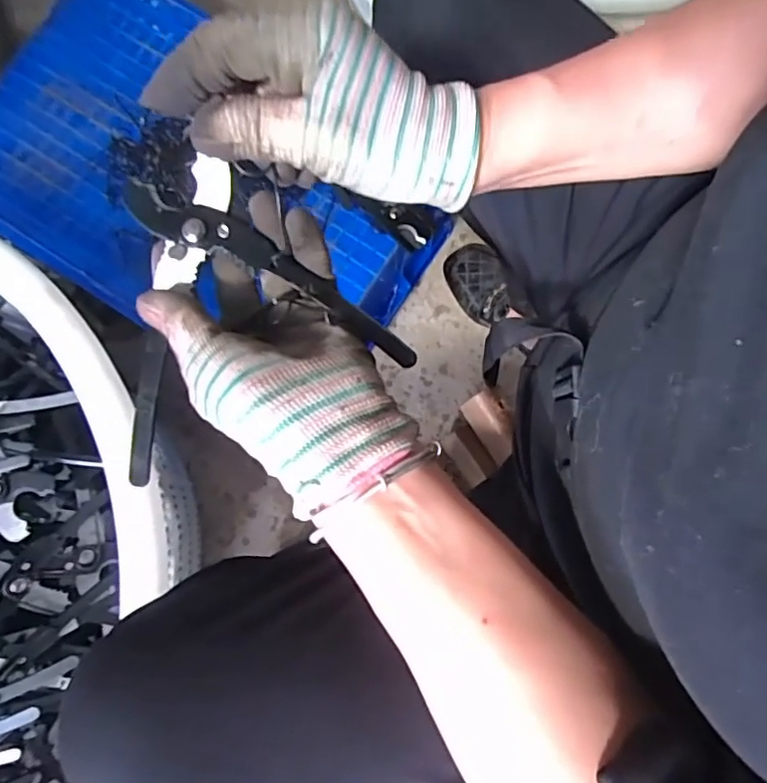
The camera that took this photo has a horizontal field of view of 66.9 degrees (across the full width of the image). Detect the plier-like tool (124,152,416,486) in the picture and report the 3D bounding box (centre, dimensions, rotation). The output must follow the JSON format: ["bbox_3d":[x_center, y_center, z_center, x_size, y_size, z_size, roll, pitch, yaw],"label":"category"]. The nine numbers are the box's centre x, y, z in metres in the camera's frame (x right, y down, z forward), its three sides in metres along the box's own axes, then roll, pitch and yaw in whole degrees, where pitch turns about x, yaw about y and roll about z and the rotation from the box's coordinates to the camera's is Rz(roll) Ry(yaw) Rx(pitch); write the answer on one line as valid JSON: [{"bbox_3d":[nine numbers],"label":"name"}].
[{"bbox_3d":[-0.082,-0.049,0.294,0.145,0.016,0.141,-25,80,-3],"label":"plier-like tool"}]

